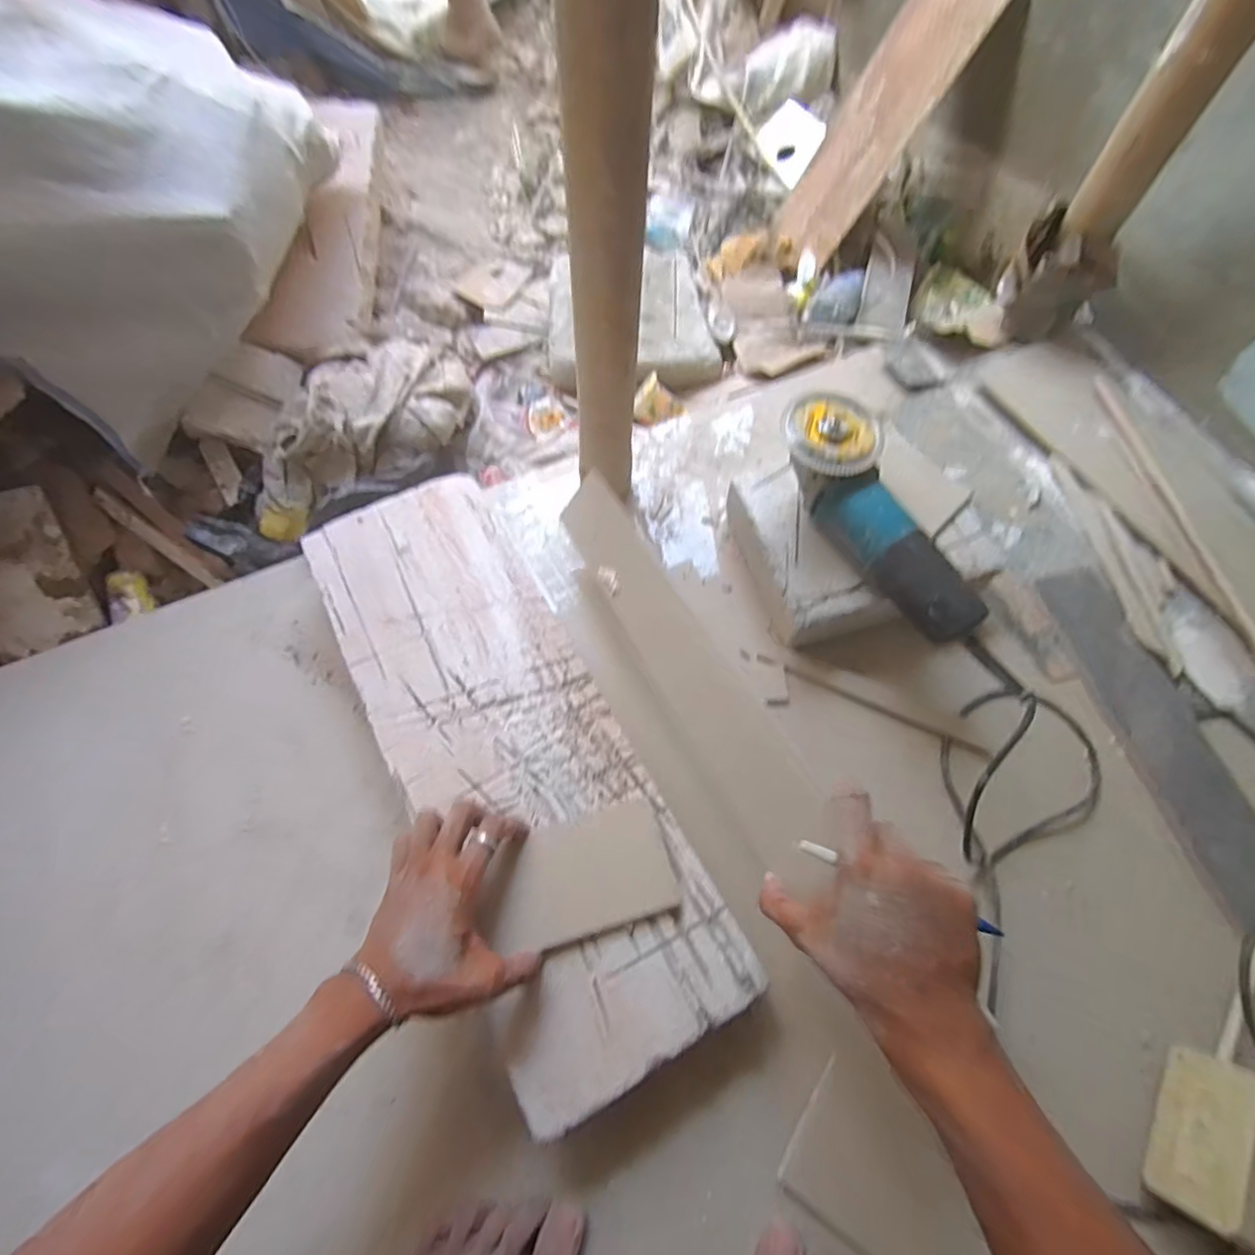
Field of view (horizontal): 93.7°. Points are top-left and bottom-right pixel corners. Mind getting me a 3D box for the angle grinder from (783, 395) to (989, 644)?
[{"bbox_3d":[0.248,-0.108,0.578,0.090,0.091,0.270,-31,68,-11],"label":"angle grinder"}]

